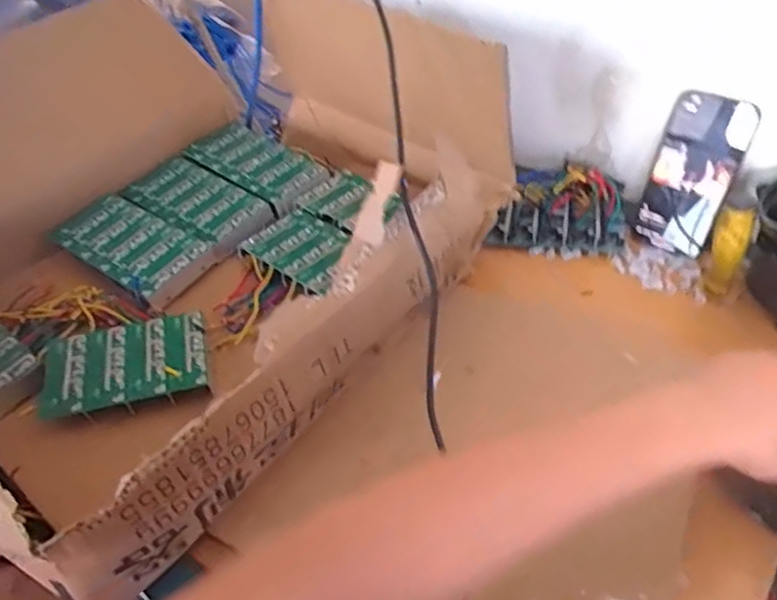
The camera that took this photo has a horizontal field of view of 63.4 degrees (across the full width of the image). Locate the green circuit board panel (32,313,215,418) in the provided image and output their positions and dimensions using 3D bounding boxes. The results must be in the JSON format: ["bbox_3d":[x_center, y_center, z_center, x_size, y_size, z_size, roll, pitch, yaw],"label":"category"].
[{"bbox_3d":[-0.217,0.052,0.517,0.131,0.015,0.076,-14,44,-9],"label":"green circuit board panel"}]

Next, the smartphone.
[{"bbox_3d":[0.315,-0.129,0.653,0.012,0.158,0.083,-15,37,-42],"label":"smartphone"}]

